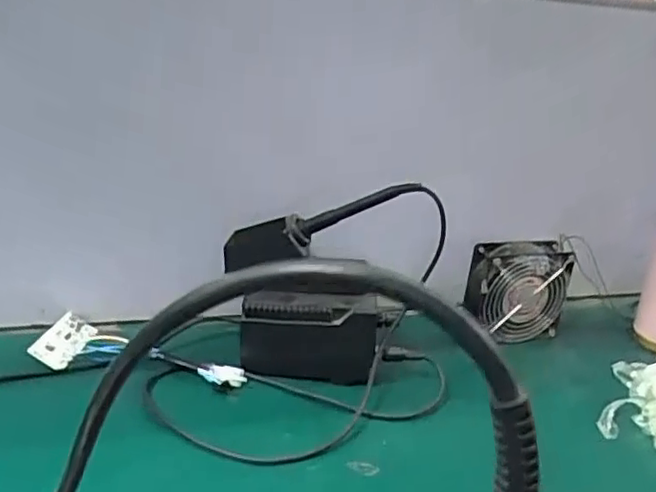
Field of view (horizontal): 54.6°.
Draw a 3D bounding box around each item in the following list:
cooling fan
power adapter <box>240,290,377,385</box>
[{"bbox_3d":[0.231,0.055,0.780,0.123,0.114,0.045,-1,24,-17],"label":"cooling fan"},{"bbox_3d":[-0.021,0.094,0.659,0.137,0.099,0.023,7,23,1],"label":"power adapter"}]

